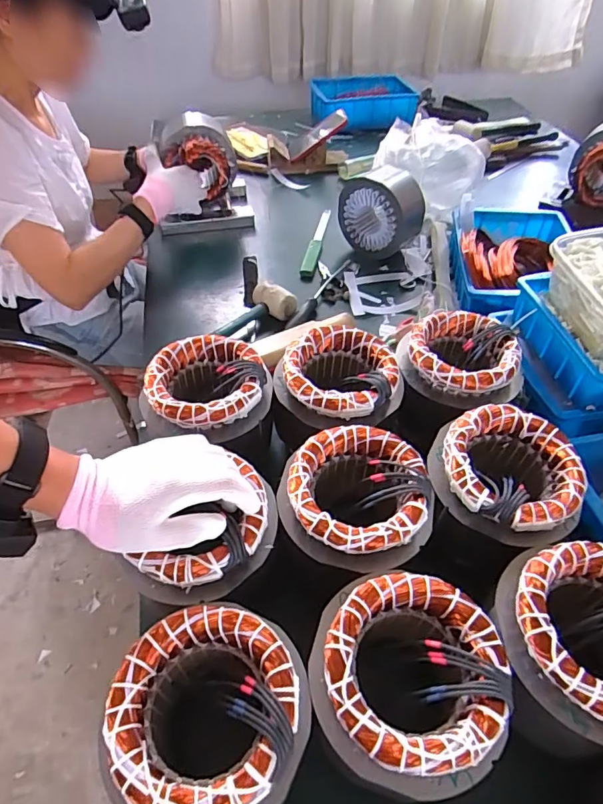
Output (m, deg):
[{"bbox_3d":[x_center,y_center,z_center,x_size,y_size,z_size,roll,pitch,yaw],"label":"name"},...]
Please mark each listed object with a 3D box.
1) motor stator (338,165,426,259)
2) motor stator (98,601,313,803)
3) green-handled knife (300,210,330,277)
[{"bbox_3d":[0.153,-0.367,0.921,0.144,0.136,0.107,29,54,23],"label":"motor stator"},{"bbox_3d":[-0.063,0.256,0.376,0.133,0.147,0.134,0,48,0],"label":"motor stator"},{"bbox_3d":[0.032,-0.335,0.979,0.028,0.014,0.254,8,49,7],"label":"green-handled knife"}]

